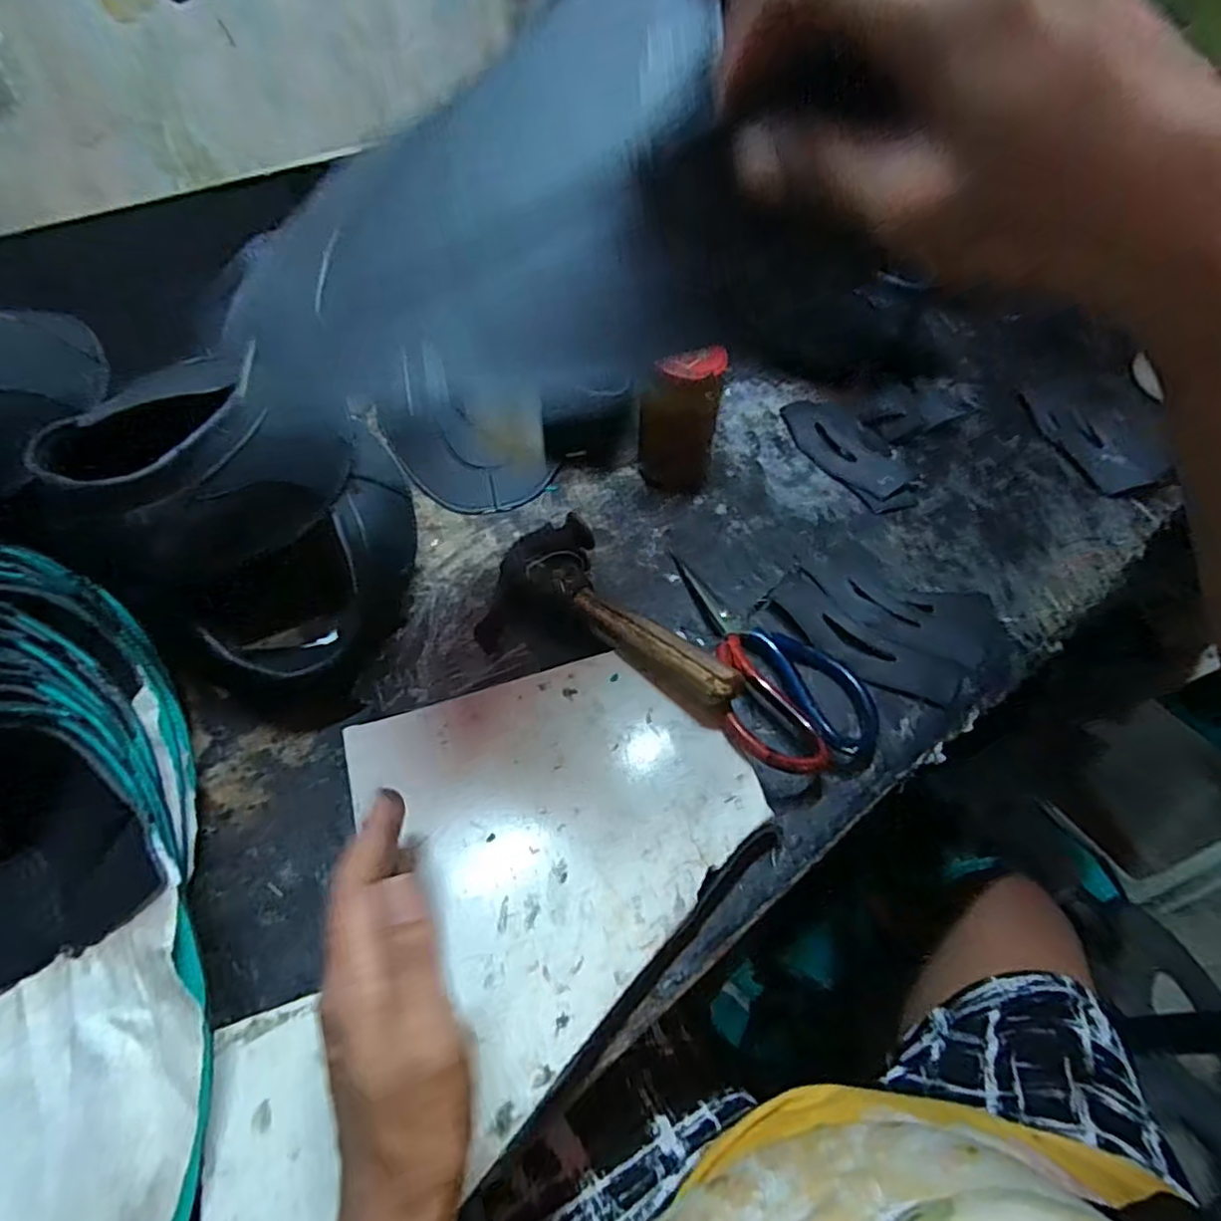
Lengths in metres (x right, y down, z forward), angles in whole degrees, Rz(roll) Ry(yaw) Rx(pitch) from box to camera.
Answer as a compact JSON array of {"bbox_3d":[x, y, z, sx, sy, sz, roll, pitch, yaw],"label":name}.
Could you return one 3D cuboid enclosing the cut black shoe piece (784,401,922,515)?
[{"bbox_3d":[0.205,-0.139,0.556,0.063,0.013,0.144,-20,56,-16],"label":"cut black shoe piece"}]

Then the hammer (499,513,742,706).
[{"bbox_3d":[0.001,0.006,0.429,0.074,0.046,0.188,-33,60,-24],"label":"hammer"}]

